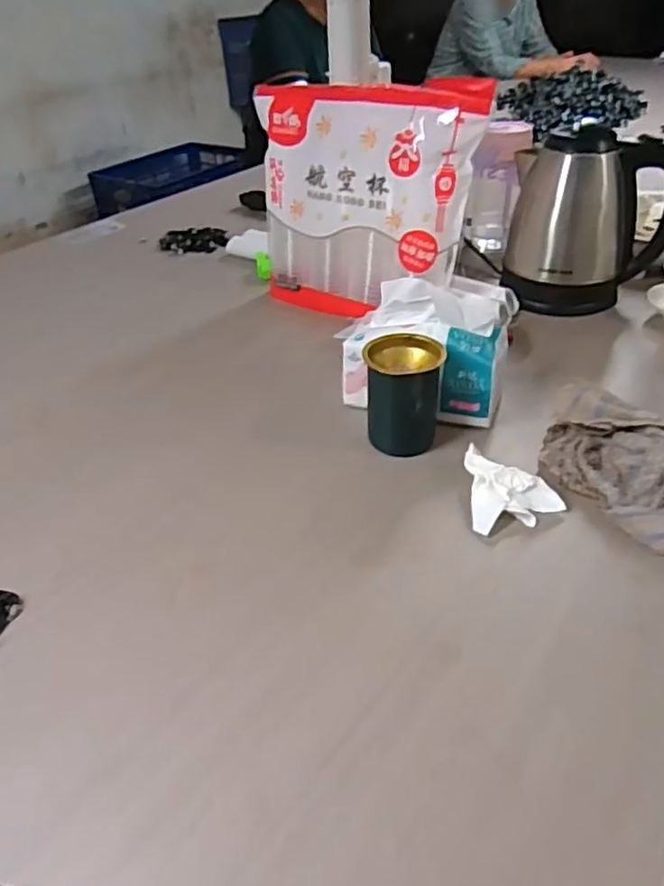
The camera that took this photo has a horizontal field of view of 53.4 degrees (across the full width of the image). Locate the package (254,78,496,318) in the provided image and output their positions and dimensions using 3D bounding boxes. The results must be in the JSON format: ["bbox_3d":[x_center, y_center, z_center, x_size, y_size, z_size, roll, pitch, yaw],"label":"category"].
[{"bbox_3d":[0.031,-0.302,0.858,0.312,0.278,0.070,18,42,24],"label":"package"}]

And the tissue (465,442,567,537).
[{"bbox_3d":[0.162,0.042,0.592,0.079,0.029,0.084,-1,38,2],"label":"tissue"}]

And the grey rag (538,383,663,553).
[{"bbox_3d":[0.289,0.032,0.572,0.122,0.051,0.239,-30,46,-31],"label":"grey rag"}]

